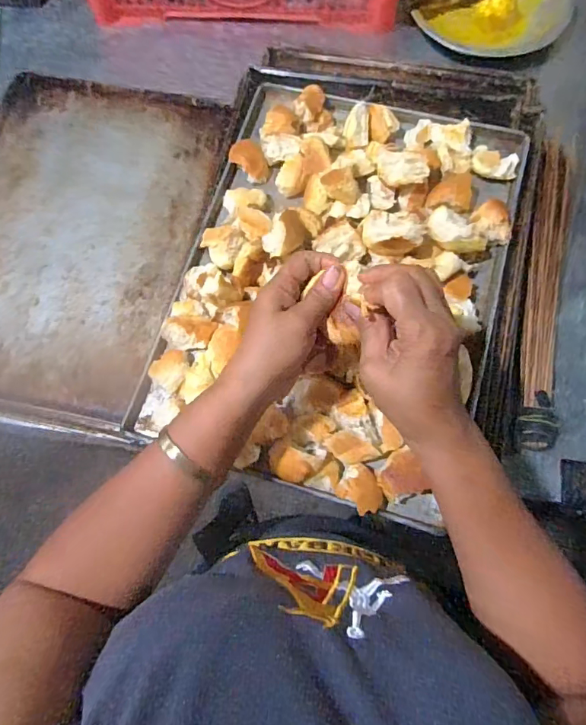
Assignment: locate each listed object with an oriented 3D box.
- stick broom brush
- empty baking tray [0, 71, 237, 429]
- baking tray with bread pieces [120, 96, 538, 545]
[{"bbox_3d":[0.283,-0.083,0.518,0.056,0.043,0.359,9,75,4],"label":"stick broom brush"},{"bbox_3d":[-0.278,-0.160,0.579,0.334,0.019,0.436,11,78,4],"label":"empty baking tray"},{"bbox_3d":[0.048,-0.101,0.477,0.329,0.054,0.451,17,76,6],"label":"baking tray with bread pieces"}]

